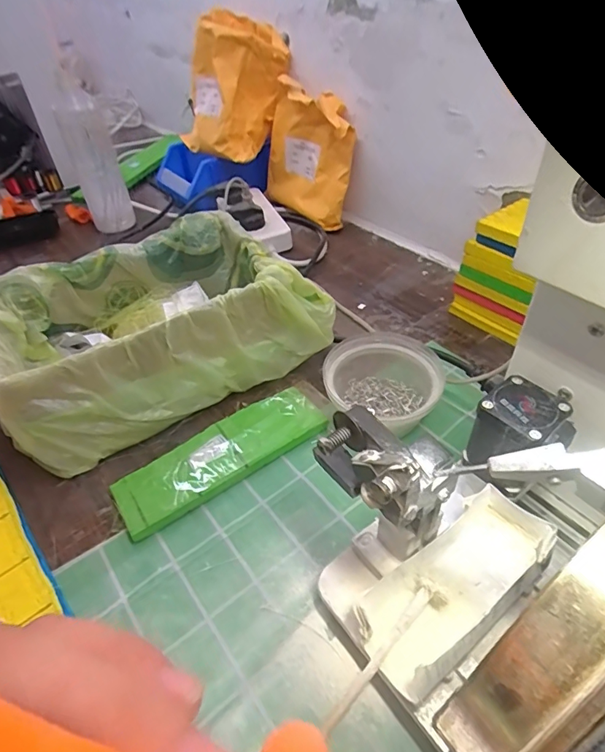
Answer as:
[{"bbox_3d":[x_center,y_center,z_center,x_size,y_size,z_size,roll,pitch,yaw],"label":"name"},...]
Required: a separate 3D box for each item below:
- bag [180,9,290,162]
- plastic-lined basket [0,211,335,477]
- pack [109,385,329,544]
[{"bbox_3d":[-0.106,-0.421,0.672,0.119,0.153,0.150,-29,48,-23],"label":"bag"},{"bbox_3d":[-0.138,-0.044,0.437,0.297,0.116,0.161,-23,46,-18],"label":"plastic-lined basket"},{"bbox_3d":[-0.066,0.065,0.383,0.175,0.015,0.057,-28,48,-22],"label":"pack"}]

